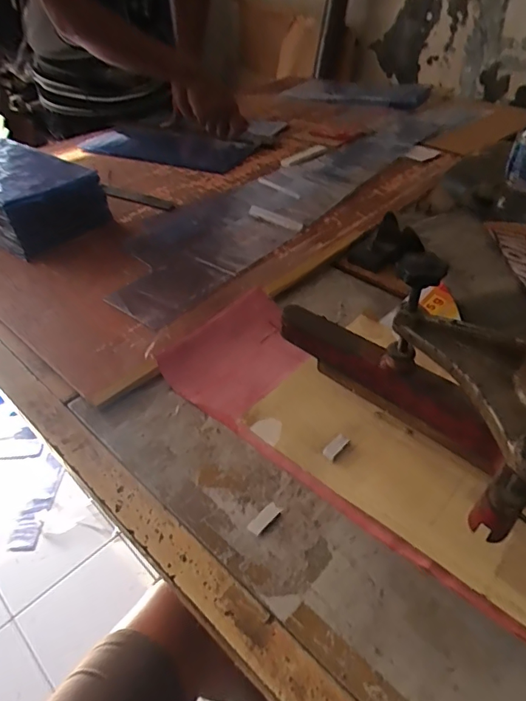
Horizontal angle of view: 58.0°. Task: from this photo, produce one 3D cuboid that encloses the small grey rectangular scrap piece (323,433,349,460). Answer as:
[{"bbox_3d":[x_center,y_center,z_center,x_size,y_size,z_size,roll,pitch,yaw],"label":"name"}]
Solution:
[{"bbox_3d":[0.069,0.090,0.444,0.011,0.007,0.030,32,52,30],"label":"small grey rectangular scrap piece"}]

